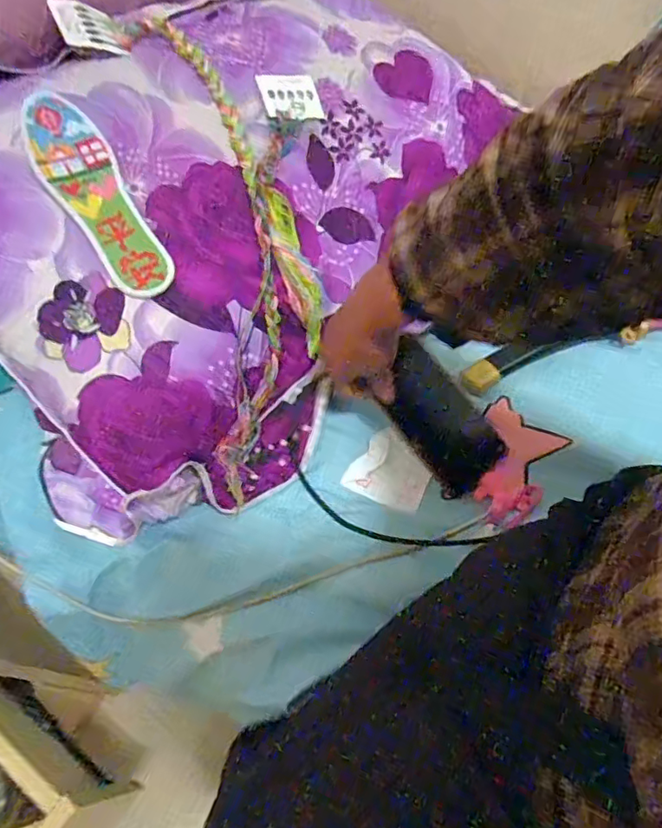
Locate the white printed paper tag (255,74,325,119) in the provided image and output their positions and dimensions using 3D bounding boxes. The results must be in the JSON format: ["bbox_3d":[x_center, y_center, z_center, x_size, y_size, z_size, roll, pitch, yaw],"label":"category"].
[{"bbox_3d":[-0.043,-0.343,0.600,0.062,0.004,0.063,-10,71,-16],"label":"white printed paper tag"}]

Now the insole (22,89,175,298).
[{"bbox_3d":[-0.215,-0.201,0.507,0.064,0.009,0.212,-31,87,-16],"label":"insole"}]

